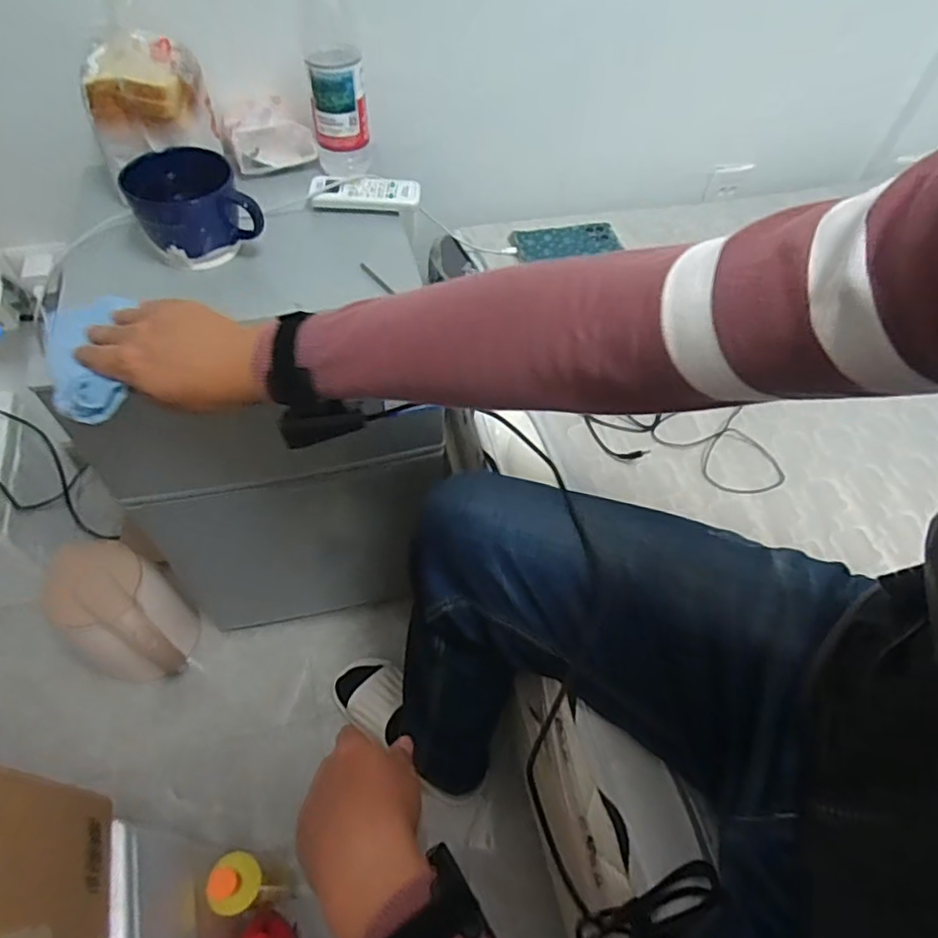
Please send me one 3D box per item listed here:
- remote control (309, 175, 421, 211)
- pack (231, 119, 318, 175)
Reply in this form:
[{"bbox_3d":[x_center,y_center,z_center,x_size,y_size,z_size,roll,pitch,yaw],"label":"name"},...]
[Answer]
[{"bbox_3d":[-0.119,-0.319,0.698,0.124,0.017,0.044,0,55,-4],"label":"remote control"},{"bbox_3d":[-0.231,-0.386,0.722,0.092,0.053,0.028,-12,57,-12],"label":"pack"}]

